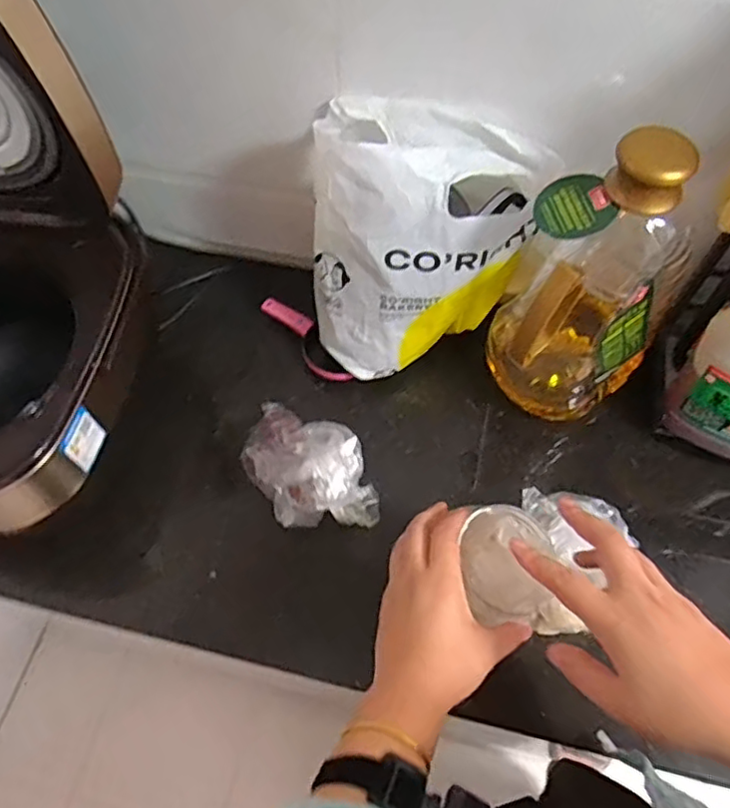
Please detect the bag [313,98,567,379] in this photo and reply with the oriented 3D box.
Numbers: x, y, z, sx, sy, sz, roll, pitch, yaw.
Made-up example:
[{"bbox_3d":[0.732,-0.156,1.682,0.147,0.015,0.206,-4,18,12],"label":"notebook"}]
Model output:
[{"bbox_3d":[0.059,-0.175,0.715,0.246,0.249,0.188,11,62,6],"label":"bag"}]

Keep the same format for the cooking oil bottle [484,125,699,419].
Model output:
[{"bbox_3d":[0.239,-0.120,0.664,0.153,0.326,0.159,33,67,17],"label":"cooking oil bottle"}]

